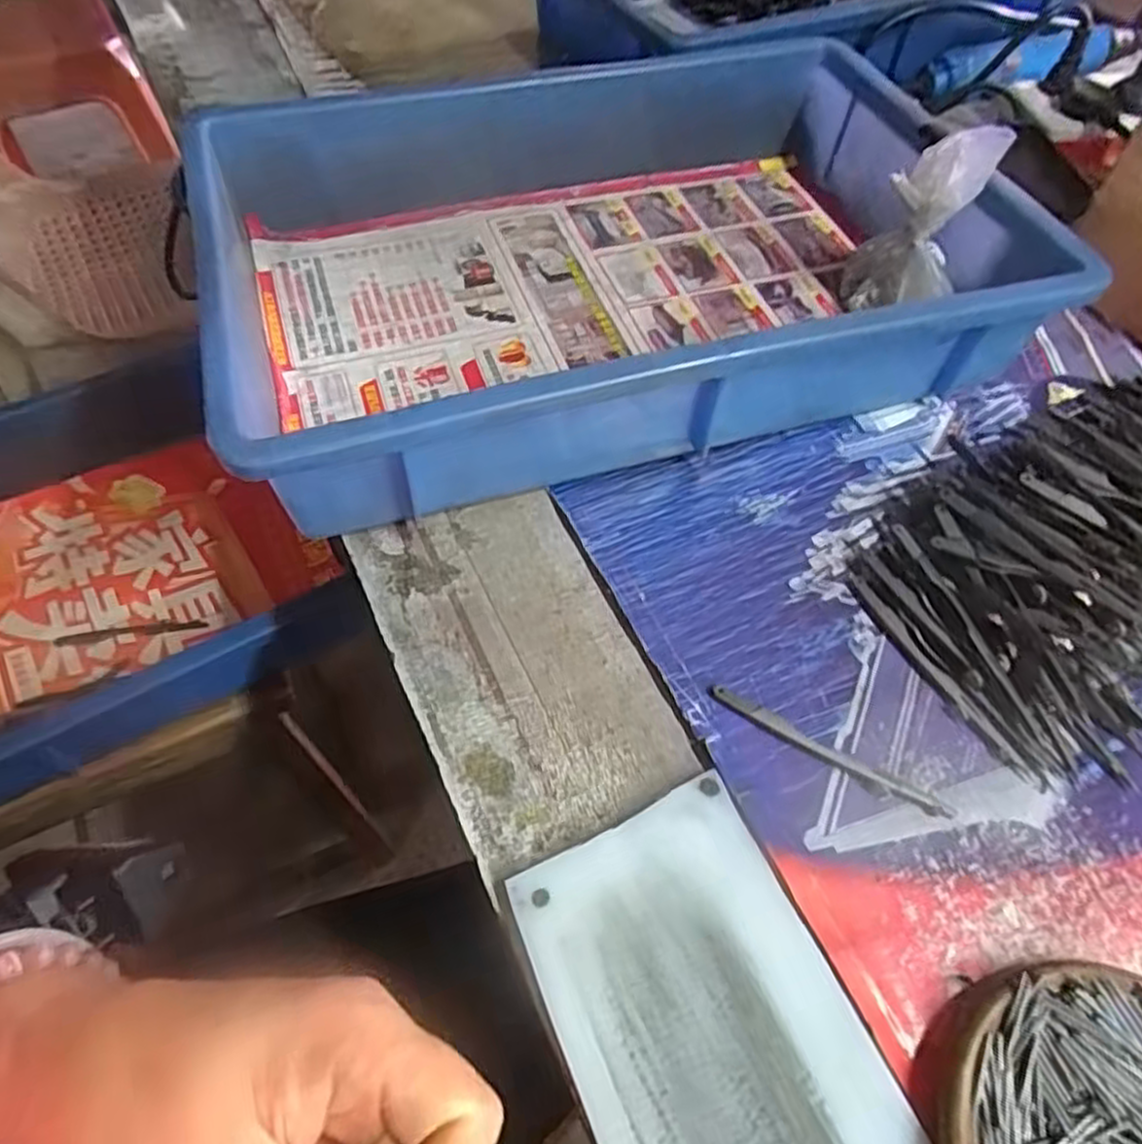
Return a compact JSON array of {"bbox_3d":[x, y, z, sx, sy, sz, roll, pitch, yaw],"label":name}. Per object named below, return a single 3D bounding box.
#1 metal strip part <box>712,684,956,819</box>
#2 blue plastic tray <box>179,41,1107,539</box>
[{"bbox_3d":[0.105,0.074,0.306,0.101,0.004,0.009,27,60,16],"label":"metal strip part"},{"bbox_3d":[0.022,-0.193,0.433,0.424,0.083,0.298,-16,58,-11],"label":"blue plastic tray"}]

